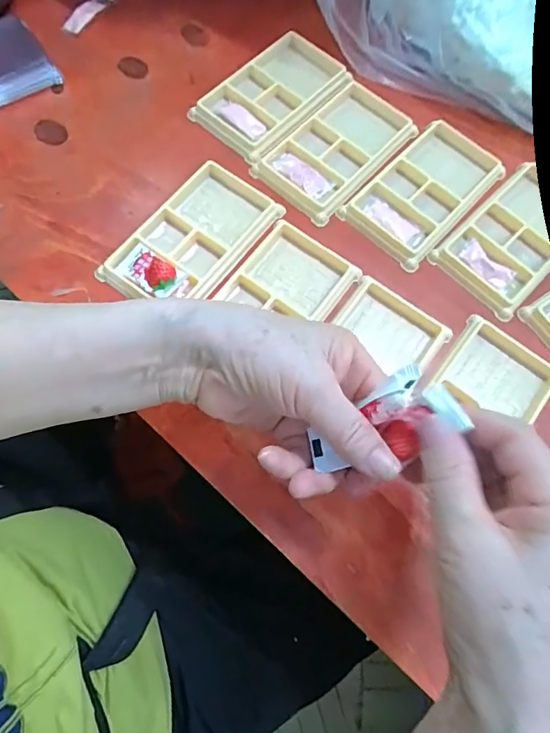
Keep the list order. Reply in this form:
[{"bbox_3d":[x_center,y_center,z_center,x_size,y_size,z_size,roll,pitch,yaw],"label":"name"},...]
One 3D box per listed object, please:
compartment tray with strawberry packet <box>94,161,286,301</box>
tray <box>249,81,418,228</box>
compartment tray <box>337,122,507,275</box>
[{"bbox_3d":[-0.063,-0.097,0.367,0.076,0.011,0.133,36,74,9],"label":"compartment tray with strawberry packet"},{"bbox_3d":[0.056,-0.191,0.402,0.079,0.009,0.145,41,75,10],"label":"tray"},{"bbox_3d":[0.127,-0.149,0.400,0.077,0.020,0.137,40,75,10],"label":"compartment tray"}]

